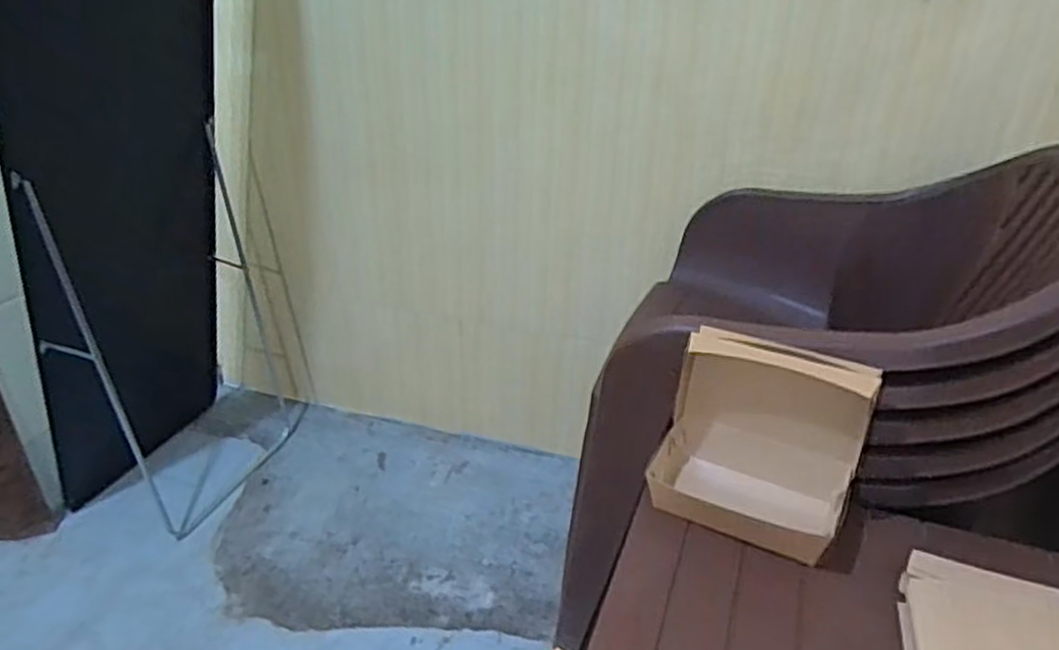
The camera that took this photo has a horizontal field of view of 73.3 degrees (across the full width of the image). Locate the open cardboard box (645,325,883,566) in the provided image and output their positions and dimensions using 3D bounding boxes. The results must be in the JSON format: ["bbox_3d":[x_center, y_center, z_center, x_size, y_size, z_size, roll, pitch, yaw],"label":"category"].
[{"bbox_3d":[0.231,0.115,0.723,0.182,0.151,0.124,17,33,25],"label":"open cardboard box"}]

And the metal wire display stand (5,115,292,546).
[{"bbox_3d":[-0.726,-0.002,1.545,0.222,0.744,0.499,18,34,26],"label":"metal wire display stand"}]

